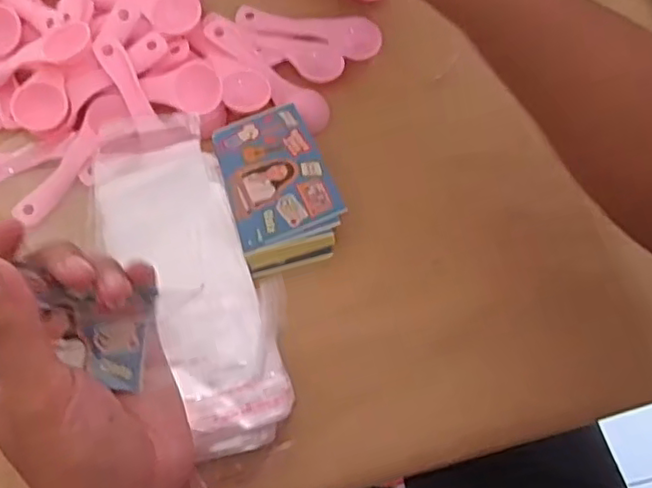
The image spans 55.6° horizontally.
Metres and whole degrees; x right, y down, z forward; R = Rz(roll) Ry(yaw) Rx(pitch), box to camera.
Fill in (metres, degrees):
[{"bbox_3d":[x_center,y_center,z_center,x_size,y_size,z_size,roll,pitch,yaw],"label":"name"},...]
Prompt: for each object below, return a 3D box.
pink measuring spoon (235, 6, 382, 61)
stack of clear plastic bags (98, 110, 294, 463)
[{"bbox_3d":[-0.014,-0.163,0.470,0.111,0.013,0.036,8,69,1],"label":"pink measuring spoon"},{"bbox_3d":[-0.085,0.017,0.393,0.082,0.021,0.221,-22,72,-10],"label":"stack of clear plastic bags"}]

